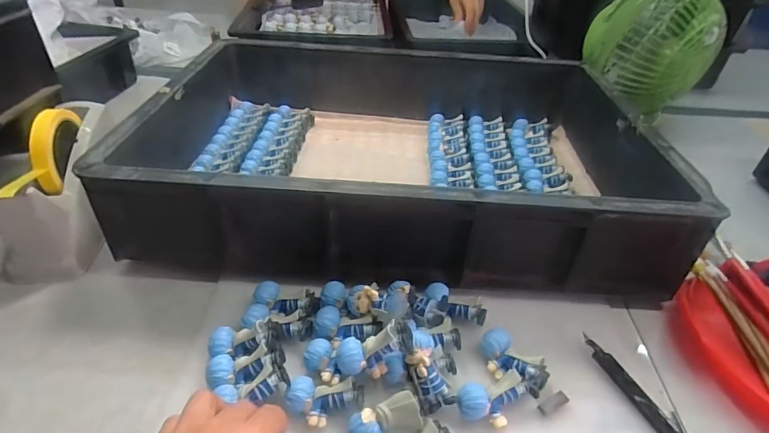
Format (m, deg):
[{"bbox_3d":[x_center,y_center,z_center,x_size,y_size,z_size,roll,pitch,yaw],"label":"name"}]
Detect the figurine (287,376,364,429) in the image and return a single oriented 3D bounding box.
[{"bbox_3d":[-0.047,0.144,0.350,0.059,0.021,0.032,1,38,2],"label":"figurine"}]

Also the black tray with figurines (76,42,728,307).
[{"bbox_3d":[0.023,-0.100,0.592,0.575,0.143,0.416,2,38,3],"label":"black tray with figurines"}]

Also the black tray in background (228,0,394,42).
[{"bbox_3d":[-0.154,-0.460,1.035,0.321,0.069,0.450,-1,38,-1],"label":"black tray in background"}]

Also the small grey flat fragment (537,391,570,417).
[{"bbox_3d":[0.141,0.156,0.373,0.029,0.004,0.010,-19,42,-22],"label":"small grey flat fragment"}]

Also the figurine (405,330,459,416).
[{"bbox_3d":[0.035,0.123,0.364,0.032,0.031,0.048,-10,43,-15],"label":"figurine"}]

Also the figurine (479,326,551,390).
[{"bbox_3d":[0.112,0.127,0.391,0.062,0.023,0.030,27,46,31],"label":"figurine"}]

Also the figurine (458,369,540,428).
[{"bbox_3d":[0.091,0.149,0.364,0.062,0.026,0.033,-17,45,-22],"label":"figurine"}]

